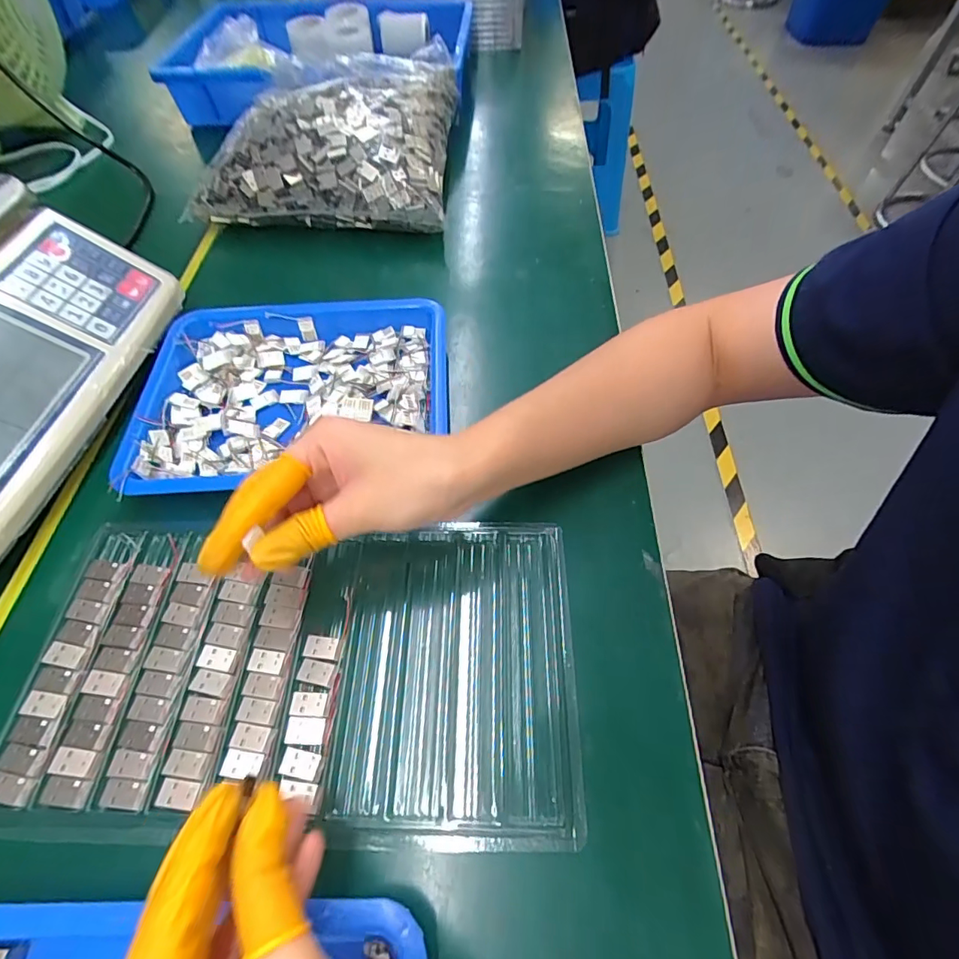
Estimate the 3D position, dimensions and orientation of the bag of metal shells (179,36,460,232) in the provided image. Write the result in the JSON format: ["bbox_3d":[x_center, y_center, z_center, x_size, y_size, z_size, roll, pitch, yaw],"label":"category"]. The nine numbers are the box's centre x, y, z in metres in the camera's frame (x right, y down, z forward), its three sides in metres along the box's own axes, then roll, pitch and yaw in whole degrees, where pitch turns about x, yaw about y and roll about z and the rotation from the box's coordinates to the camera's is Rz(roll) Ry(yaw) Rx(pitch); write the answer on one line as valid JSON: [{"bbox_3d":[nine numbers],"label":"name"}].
[{"bbox_3d":[-0.144,-0.354,0.503,0.238,0.081,0.226,6,57,3],"label":"bag of metal shells"}]

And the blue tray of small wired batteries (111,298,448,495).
[{"bbox_3d":[-0.136,-0.064,0.359,0.219,0.027,0.164,-2,57,-2],"label":"blue tray of small wired batteries"}]

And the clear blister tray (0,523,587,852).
[{"bbox_3d":[-0.094,0.100,0.271,0.284,0.016,0.159,0,57,0],"label":"clear blister tray"}]

